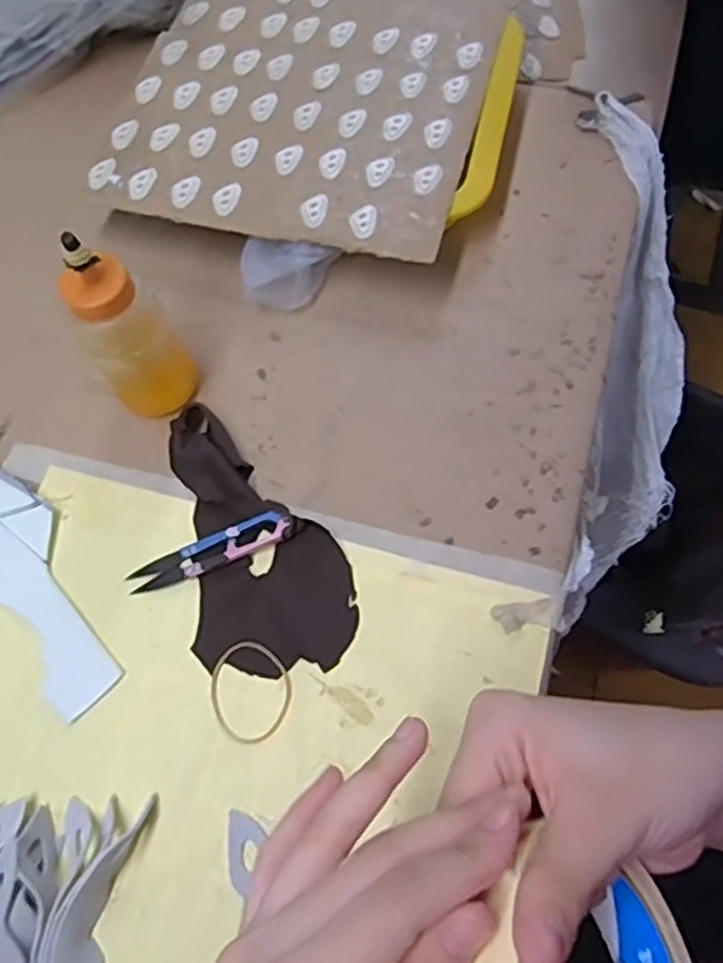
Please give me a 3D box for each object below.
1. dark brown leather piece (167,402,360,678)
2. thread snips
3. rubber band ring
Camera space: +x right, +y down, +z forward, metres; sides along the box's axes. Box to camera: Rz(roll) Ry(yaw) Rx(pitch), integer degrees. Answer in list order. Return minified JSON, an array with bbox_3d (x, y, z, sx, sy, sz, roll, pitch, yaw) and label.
[{"bbox_3d":[-0.059,0.029,0.429,0.090,0.015,0.161,-12,68,-3],"label":"dark brown leather piece"},{"bbox_3d":[-0.087,0.040,0.426,0.097,0.011,0.020,-20,68,-7],"label":"thread snips"},{"bbox_3d":[-0.061,0.114,0.400,0.044,0.004,0.051,-38,71,-13],"label":"rubber band ring"}]

